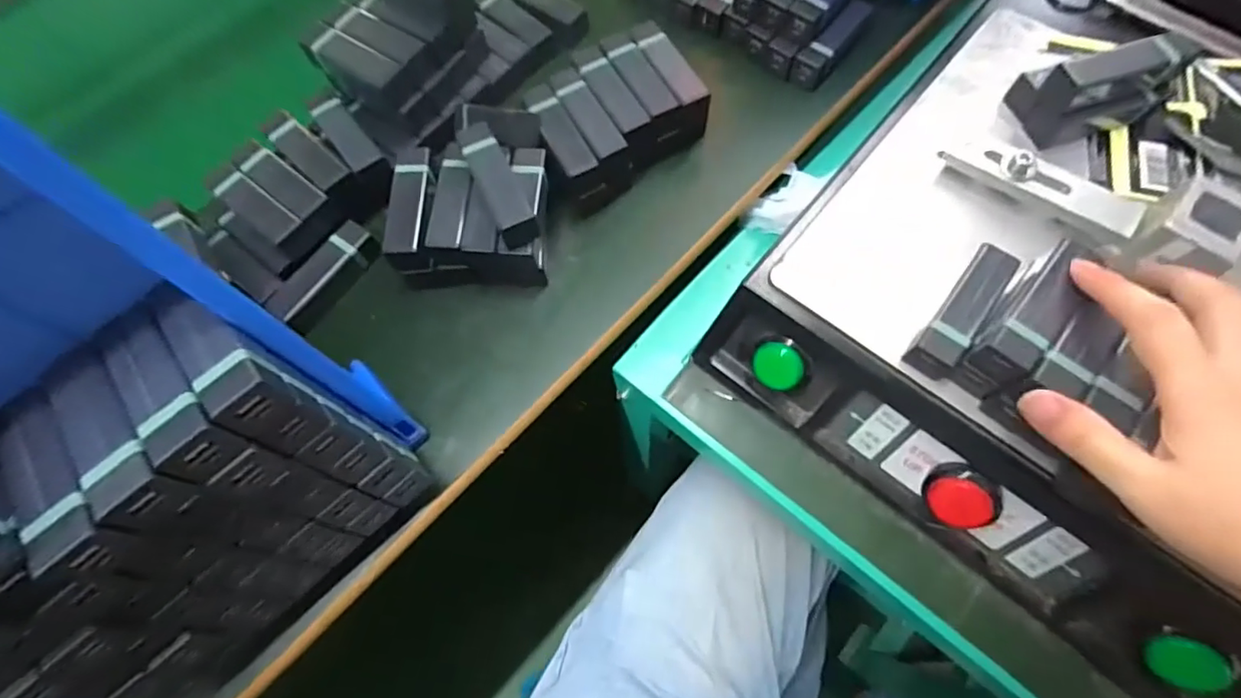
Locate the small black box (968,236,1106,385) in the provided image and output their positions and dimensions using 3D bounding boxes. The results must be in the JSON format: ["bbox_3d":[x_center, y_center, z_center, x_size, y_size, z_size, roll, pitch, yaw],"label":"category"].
[{"bbox_3d":[0.239,-0.023,0.318,0.028,0.028,0.091,36,81,15],"label":"small black box"}]

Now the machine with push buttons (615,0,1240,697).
[{"bbox_3d":[0.335,-0.031,0.394,0.464,0.137,0.501,39,75,15],"label":"machine with push buttons"}]

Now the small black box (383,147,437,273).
[{"bbox_3d":[-0.152,-0.106,0.416,0.030,0.031,0.093,-3,69,1],"label":"small black box"}]

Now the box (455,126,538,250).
[{"bbox_3d":[-0.086,-0.116,0.390,0.025,0.029,0.090,-25,70,-7],"label":"box"}]

